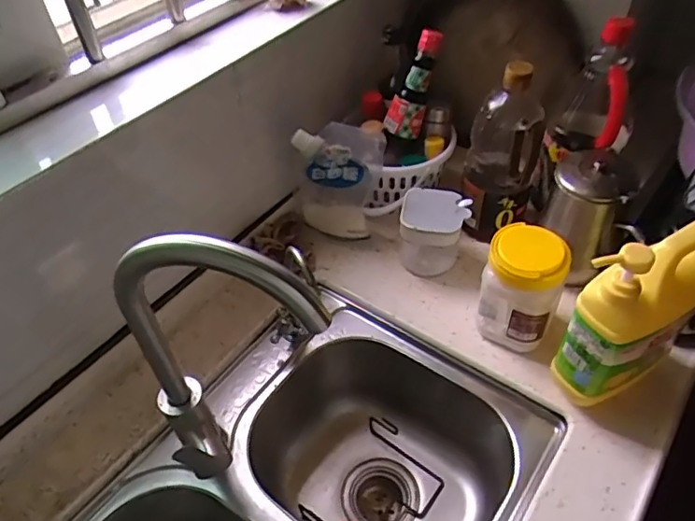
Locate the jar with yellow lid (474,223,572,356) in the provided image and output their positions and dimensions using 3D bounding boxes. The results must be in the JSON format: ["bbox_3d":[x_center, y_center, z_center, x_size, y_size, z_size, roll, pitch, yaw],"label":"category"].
[{"bbox_3d":[0.213,0.038,0.692,0.090,0.159,0.075,18,50,18],"label":"jar with yellow lid"}]

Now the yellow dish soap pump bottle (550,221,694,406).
[{"bbox_3d":[0.300,0.056,0.586,0.139,0.221,0.076,-28,52,-22],"label":"yellow dish soap pump bottle"}]

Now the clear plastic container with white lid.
[{"bbox_3d":[0.122,-0.037,0.796,0.093,0.104,0.079,4,47,7],"label":"clear plastic container with white lid"}]

